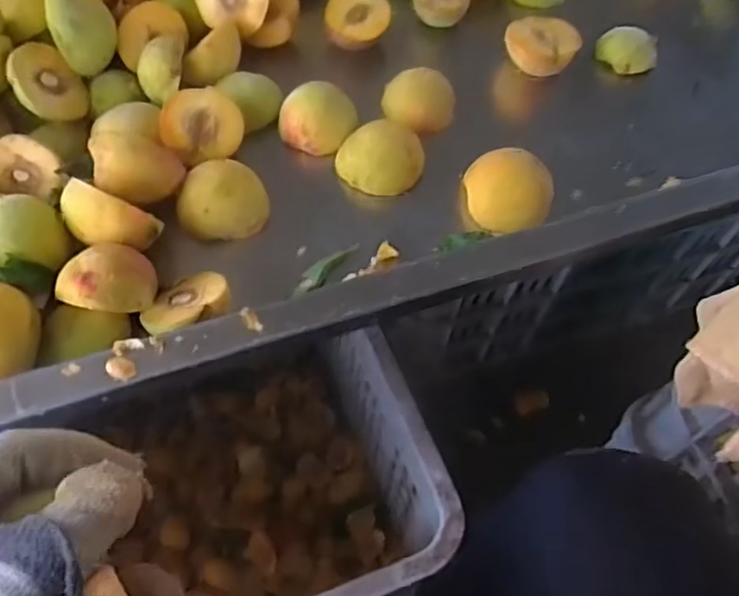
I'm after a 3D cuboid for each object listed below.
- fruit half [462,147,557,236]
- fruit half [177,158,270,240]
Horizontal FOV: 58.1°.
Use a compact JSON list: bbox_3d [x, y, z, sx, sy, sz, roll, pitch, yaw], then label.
[{"bbox_3d":[0.102,-0.076,0.490,0.060,0.042,0.054,4,60,0],"label":"fruit half"},{"bbox_3d":[-0.106,-0.070,0.477,0.062,0.035,0.051,-4,60,-5],"label":"fruit half"}]

